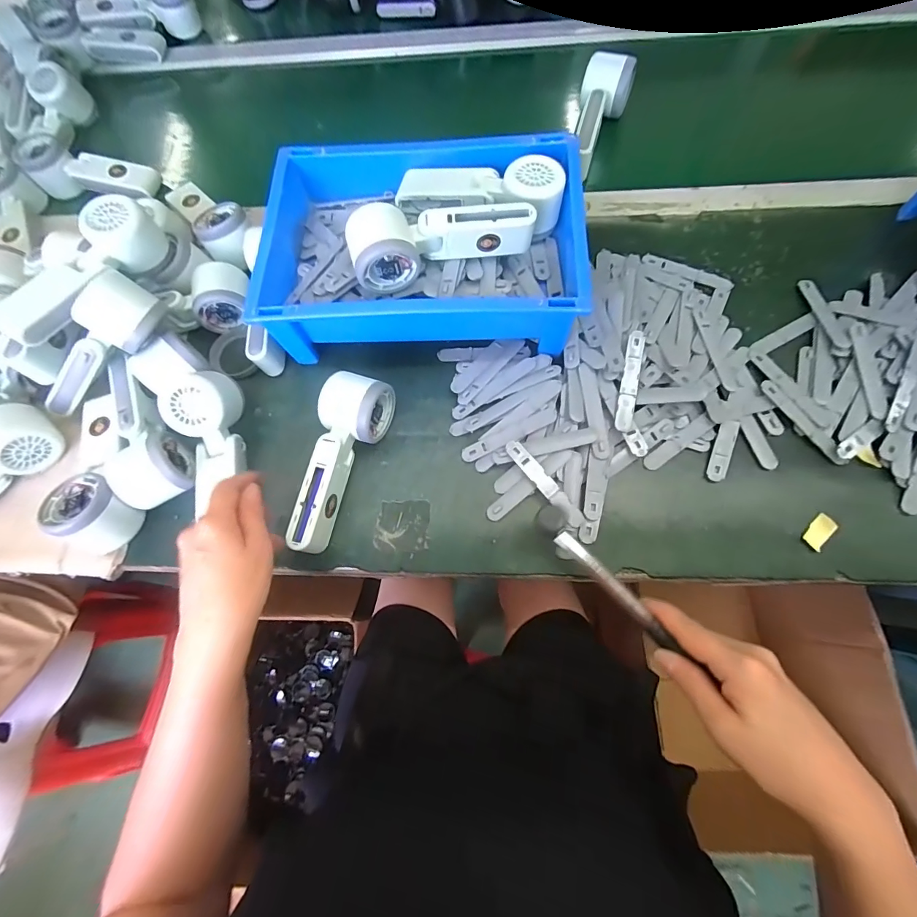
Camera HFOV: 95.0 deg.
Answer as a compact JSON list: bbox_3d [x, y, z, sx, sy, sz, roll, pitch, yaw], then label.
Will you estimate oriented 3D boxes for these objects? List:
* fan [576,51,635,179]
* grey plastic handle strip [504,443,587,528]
[{"bbox_3d":[0.164,-0.399,0.502,0.058,0.062,0.176,15,71,10],"label":"fan"},{"bbox_3d":[0.077,0.022,0.377,0.015,0.004,0.094,-40,83,-2],"label":"grey plastic handle strip"}]

